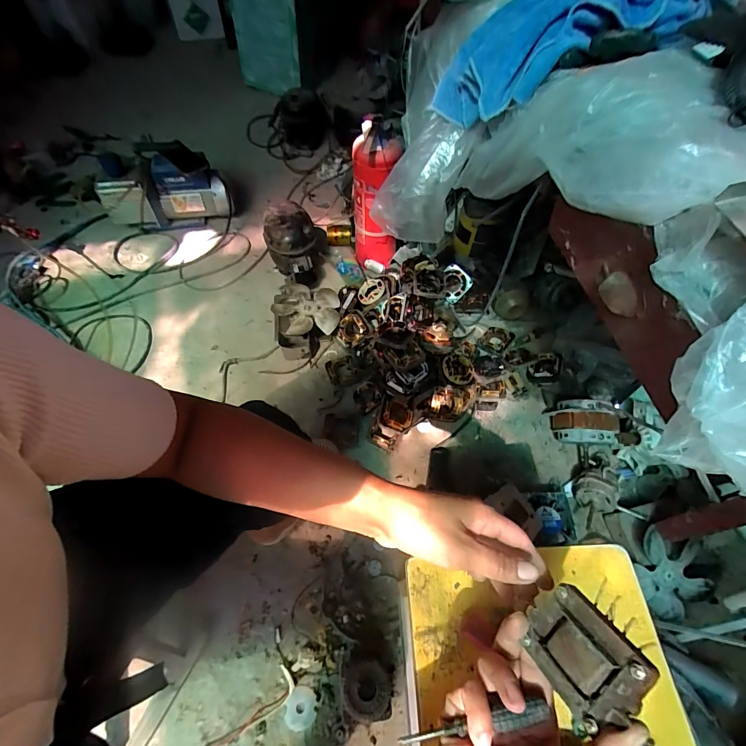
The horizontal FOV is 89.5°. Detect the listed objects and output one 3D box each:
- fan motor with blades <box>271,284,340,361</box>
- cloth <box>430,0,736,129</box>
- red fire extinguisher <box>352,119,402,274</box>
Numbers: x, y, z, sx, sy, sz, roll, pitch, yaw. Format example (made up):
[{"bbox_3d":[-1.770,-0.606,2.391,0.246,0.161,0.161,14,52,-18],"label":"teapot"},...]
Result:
[{"bbox_3d":[-0.184,-0.156,1.052,0.180,0.081,0.229,-4,60,-6],"label":"fan motor with blades"},{"bbox_3d":[0.229,-0.397,0.451,0.325,0.085,0.153,-10,56,24],"label":"cloth"},{"bbox_3d":[0.010,-0.460,1.042,0.110,0.406,0.113,-19,61,-14],"label":"red fire extinguisher"}]

